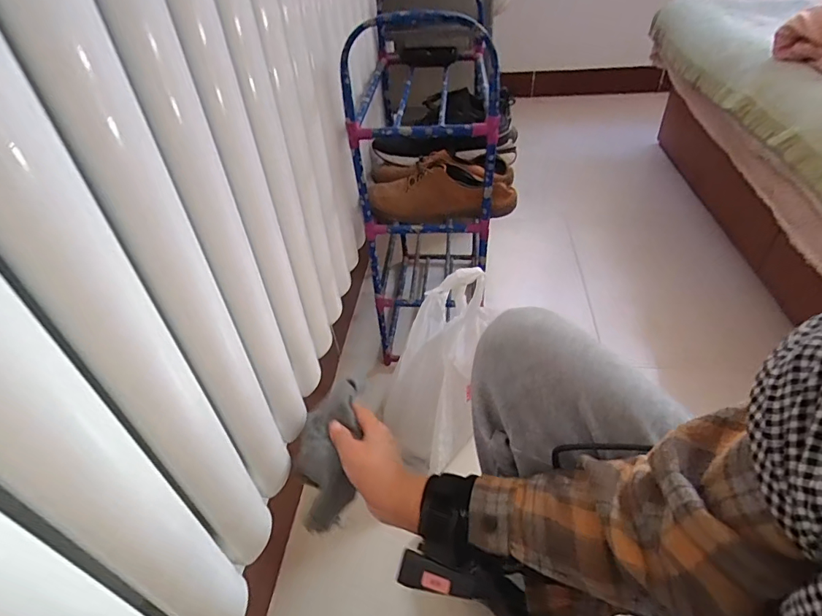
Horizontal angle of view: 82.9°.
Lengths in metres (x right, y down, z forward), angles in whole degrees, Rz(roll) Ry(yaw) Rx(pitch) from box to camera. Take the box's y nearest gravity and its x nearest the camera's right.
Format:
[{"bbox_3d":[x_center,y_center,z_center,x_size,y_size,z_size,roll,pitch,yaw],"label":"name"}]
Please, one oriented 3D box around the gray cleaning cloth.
[{"bbox_3d":[-0.097,0.161,0.526,0.069,0.045,0.159,0,64,6],"label":"gray cleaning cloth"}]

